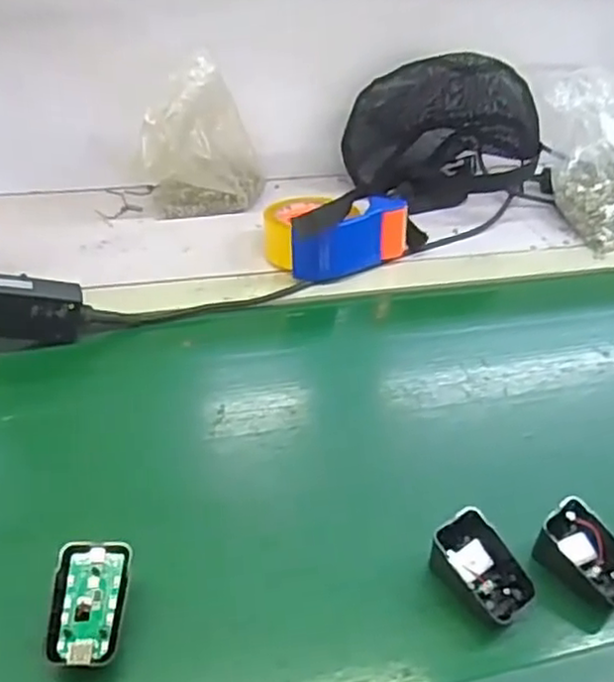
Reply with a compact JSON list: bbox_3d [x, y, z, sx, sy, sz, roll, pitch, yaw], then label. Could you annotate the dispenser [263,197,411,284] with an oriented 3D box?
[{"bbox_3d":[0.032,-0.132,0.752,0.161,0.064,0.107,-12,42,-23],"label":"dispenser"}]

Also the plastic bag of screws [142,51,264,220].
[{"bbox_3d":[-0.119,-0.230,0.794,0.143,0.160,0.079,-1,38,-10],"label":"plastic bag of screws"}]

